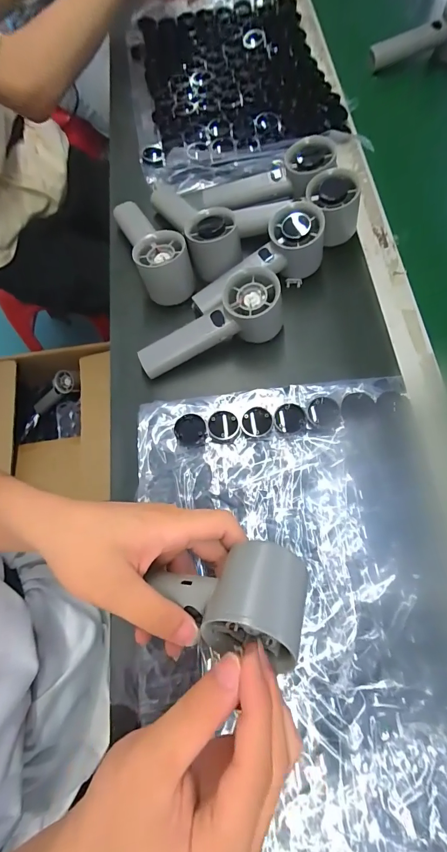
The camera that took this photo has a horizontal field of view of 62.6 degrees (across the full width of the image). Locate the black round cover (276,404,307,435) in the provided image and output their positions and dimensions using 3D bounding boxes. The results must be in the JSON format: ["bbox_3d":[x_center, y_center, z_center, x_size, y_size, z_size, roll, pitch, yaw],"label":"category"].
[{"bbox_3d":[0.063,-0.007,0.344,0.028,0.004,0.027,0,69,1],"label":"black round cover"}]

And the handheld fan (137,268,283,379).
[{"bbox_3d":[-0.015,-0.101,0.385,0.157,0.052,0.057,-26,72,5],"label":"handheld fan"}]

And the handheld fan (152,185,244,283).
[{"bbox_3d":[-0.039,-0.239,0.434,0.057,0.054,0.168,-24,57,-11],"label":"handheld fan"}]

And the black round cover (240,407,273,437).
[{"bbox_3d":[0.031,-0.003,0.349,0.029,0.012,0.029,0,69,1],"label":"black round cover"}]

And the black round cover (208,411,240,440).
[{"bbox_3d":[0.000,0.000,0.349,0.028,0.011,0.029,0,69,1],"label":"black round cover"}]

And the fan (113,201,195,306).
[{"bbox_3d":[-0.085,-0.206,0.421,0.054,0.051,0.157,-22,59,-11],"label":"fan"}]

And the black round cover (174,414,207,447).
[{"bbox_3d":[-0.032,0.005,0.351,0.029,0.011,0.031,0,69,1],"label":"black round cover"}]

